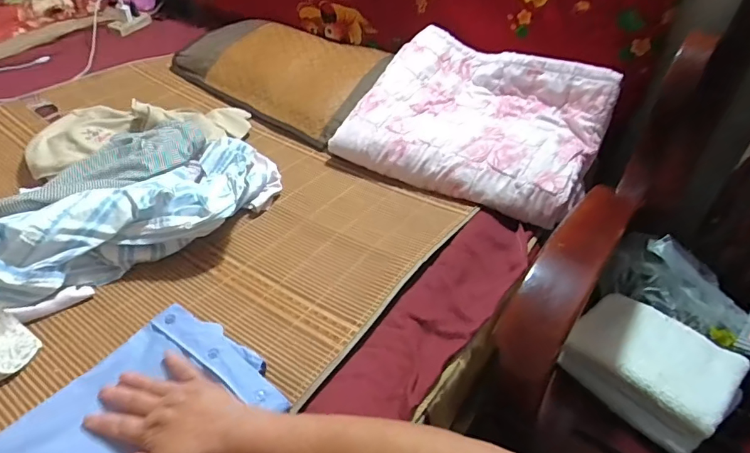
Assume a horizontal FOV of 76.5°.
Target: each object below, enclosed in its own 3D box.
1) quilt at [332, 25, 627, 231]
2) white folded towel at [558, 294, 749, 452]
[{"bbox_3d":[0.188,-0.214,0.893,0.438,0.061,0.347,22,62,21],"label":"quilt"},{"bbox_3d":[0.393,0.188,0.677,0.171,0.069,0.195,-27,47,-31],"label":"white folded towel"}]

